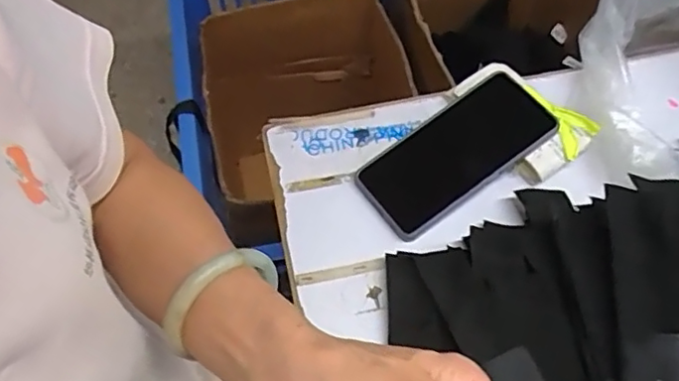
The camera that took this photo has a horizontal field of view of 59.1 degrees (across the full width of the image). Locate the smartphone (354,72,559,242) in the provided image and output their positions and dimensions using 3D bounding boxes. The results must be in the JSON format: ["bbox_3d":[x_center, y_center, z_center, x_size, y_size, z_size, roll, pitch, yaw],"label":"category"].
[{"bbox_3d":[0.100,-0.033,0.524,0.169,0.015,0.086,-36,58,-8],"label":"smartphone"}]

